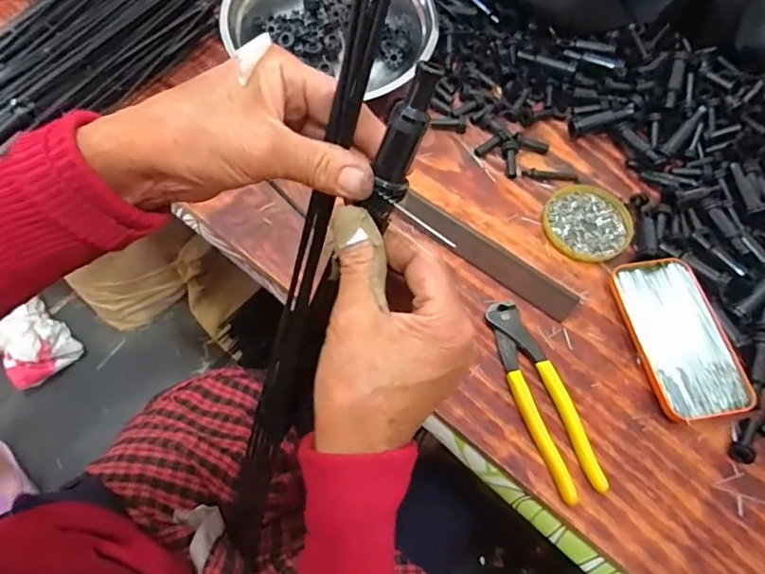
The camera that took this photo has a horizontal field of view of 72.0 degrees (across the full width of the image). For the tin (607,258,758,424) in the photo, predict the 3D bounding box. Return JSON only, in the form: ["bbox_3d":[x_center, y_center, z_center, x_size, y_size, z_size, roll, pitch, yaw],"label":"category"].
[{"bbox_3d":[0.258,0.043,0.457,0.077,0.018,0.142,-7,63,-7],"label":"tin"}]

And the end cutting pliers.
[{"bbox_3d":[0.130,0.088,0.433,0.041,0.013,0.163,-15,65,-11],"label":"end cutting pliers"}]

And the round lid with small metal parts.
[{"bbox_3d":[0.205,-0.065,0.521,0.090,0.009,0.081,-40,72,-21],"label":"round lid with small metal parts"}]

